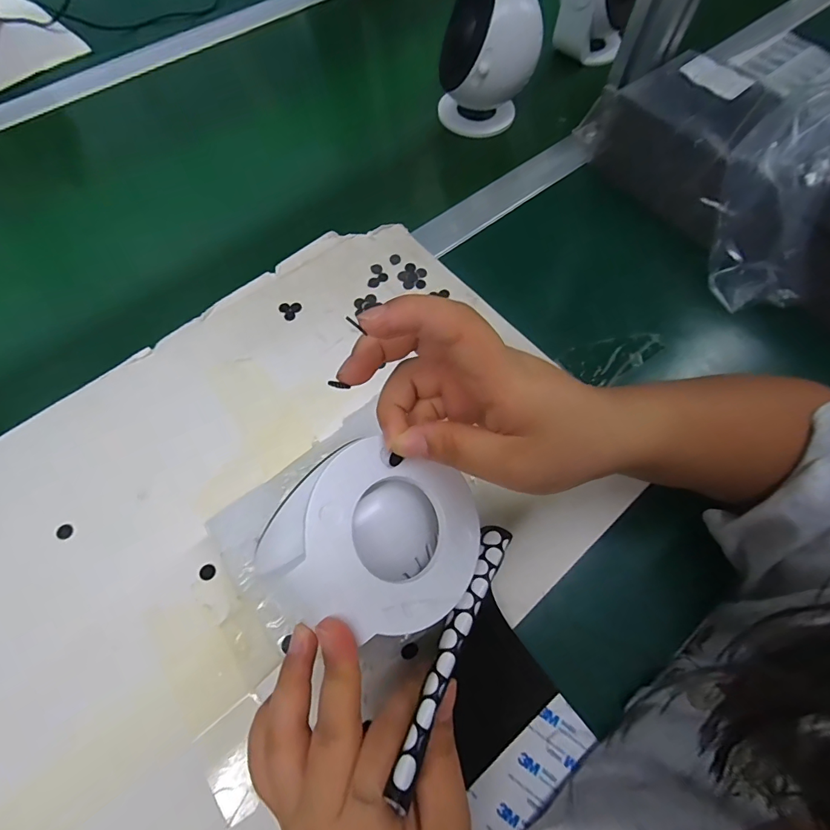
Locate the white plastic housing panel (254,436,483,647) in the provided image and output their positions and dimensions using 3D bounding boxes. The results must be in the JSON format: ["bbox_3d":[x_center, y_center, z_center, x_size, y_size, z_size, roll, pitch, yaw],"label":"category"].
[{"bbox_3d":[-0.015,0.060,0.205,0.088,0.026,0.074,26,64,-20],"label":"white plastic housing panel"}]

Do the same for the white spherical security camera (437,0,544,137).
[{"bbox_3d":[0.074,-0.353,0.443,0.100,0.123,0.084,8,67,2],"label":"white spherical security camera"}]

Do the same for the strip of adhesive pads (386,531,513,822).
[{"bbox_3d":[0.019,0.096,0.194,0.014,0.004,0.121,25,44,11],"label":"strip of adhesive pads"}]

